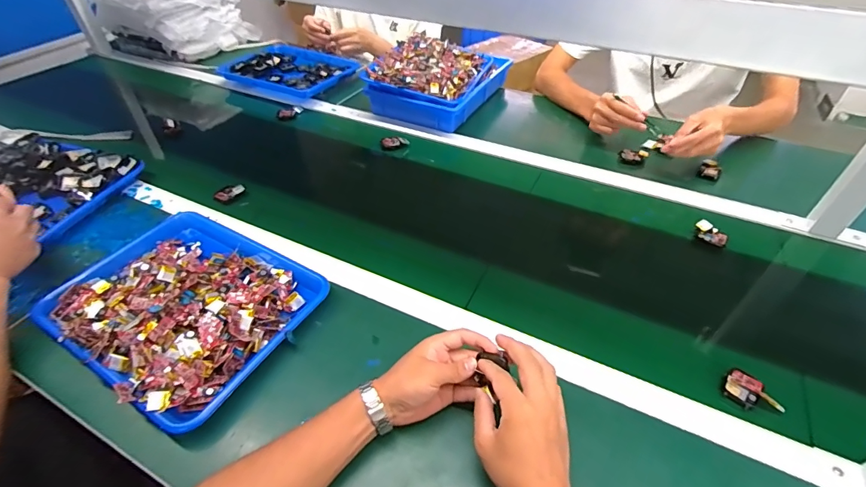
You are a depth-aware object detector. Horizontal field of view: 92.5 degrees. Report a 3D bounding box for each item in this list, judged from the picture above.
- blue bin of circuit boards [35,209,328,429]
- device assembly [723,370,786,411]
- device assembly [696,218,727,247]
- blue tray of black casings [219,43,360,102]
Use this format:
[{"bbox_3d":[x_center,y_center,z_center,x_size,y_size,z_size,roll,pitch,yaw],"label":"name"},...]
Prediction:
[{"bbox_3d":[-0.341,0.074,0.577,0.333,0.061,0.263,22,48,23],"label":"blue bin of circuit boards"},{"bbox_3d":[0.375,0.175,0.488,0.055,0.020,0.038,25,49,25],"label":"device assembly"},{"bbox_3d":[0.460,-0.018,0.685,0.049,0.017,0.035,28,51,27],"label":"device assembly"},{"bbox_3d":[-0.384,-0.487,1.159,0.333,0.043,0.248,19,47,20],"label":"blue tray of black casings"}]

